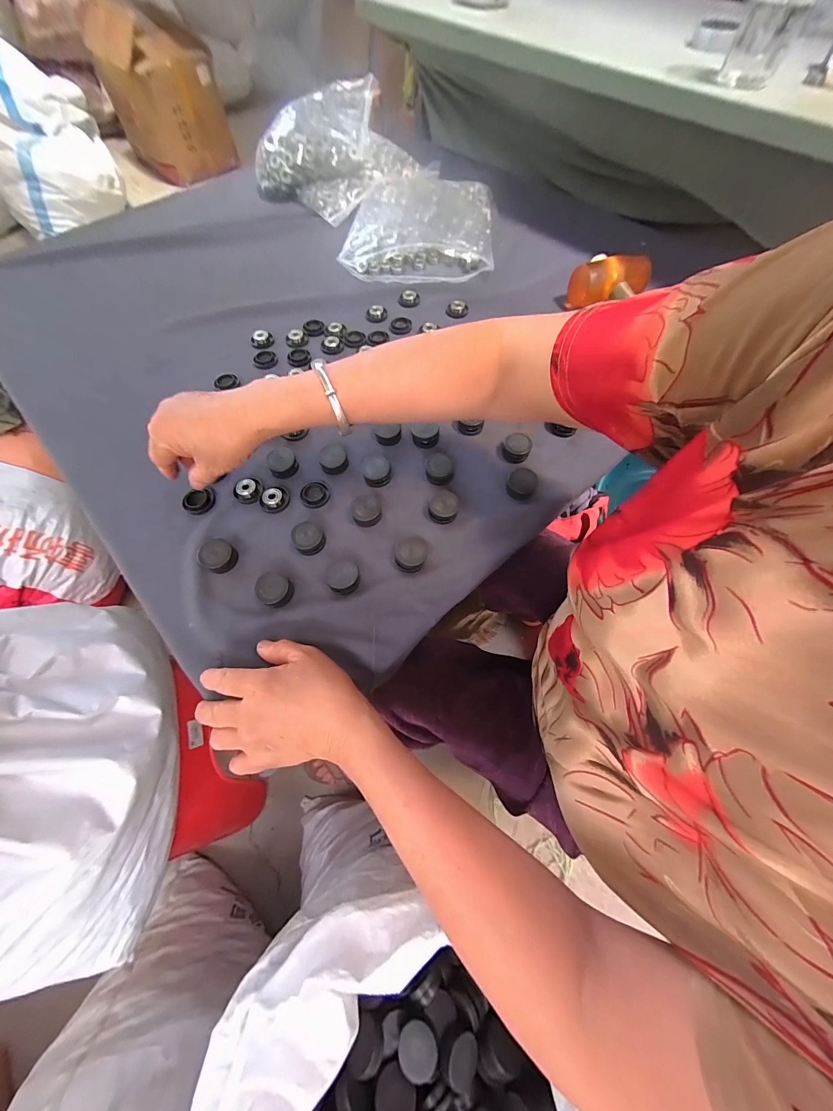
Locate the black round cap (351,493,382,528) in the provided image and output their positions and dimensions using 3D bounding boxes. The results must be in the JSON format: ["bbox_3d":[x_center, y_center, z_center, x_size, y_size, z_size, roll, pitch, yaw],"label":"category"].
[{"bbox_3d":[-0.055,-0.051,0.388,0.031,0.018,0.034,0,65,0],"label":"black round cap"}]

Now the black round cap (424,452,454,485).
[{"bbox_3d":[0.026,-0.103,0.418,0.032,0.019,0.036,-1,65,-1],"label":"black round cap"}]

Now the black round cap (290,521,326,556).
[{"bbox_3d":[-0.117,-0.020,0.375,0.031,0.019,0.035,-34,69,-15],"label":"black round cap"}]

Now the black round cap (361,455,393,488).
[{"bbox_3d":[-0.047,-0.102,0.413,0.033,0.017,0.038,-12,65,-6],"label":"black round cap"}]

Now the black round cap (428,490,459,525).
[{"bbox_3d":[0.030,-0.056,0.388,0.033,0.019,0.038,9,65,4],"label":"black round cap"}]

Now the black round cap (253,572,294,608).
[{"bbox_3d":[-0.141,0.035,0.349,0.032,0.020,0.030,0,65,0],"label":"black round cap"}]

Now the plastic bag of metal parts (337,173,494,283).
[{"bbox_3d":[0.010,-0.586,0.620,0.245,0.035,0.275,4,65,2],"label":"plastic bag of metal parts"}]

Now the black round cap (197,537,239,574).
[{"bbox_3d":[-0.208,0.000,0.368,0.030,0.020,0.033,0,65,0],"label":"black round cap"}]

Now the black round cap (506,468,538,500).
[{"bbox_3d":[0.122,-0.084,0.406,0.032,0.013,0.038,27,67,12],"label":"black round cap"}]

